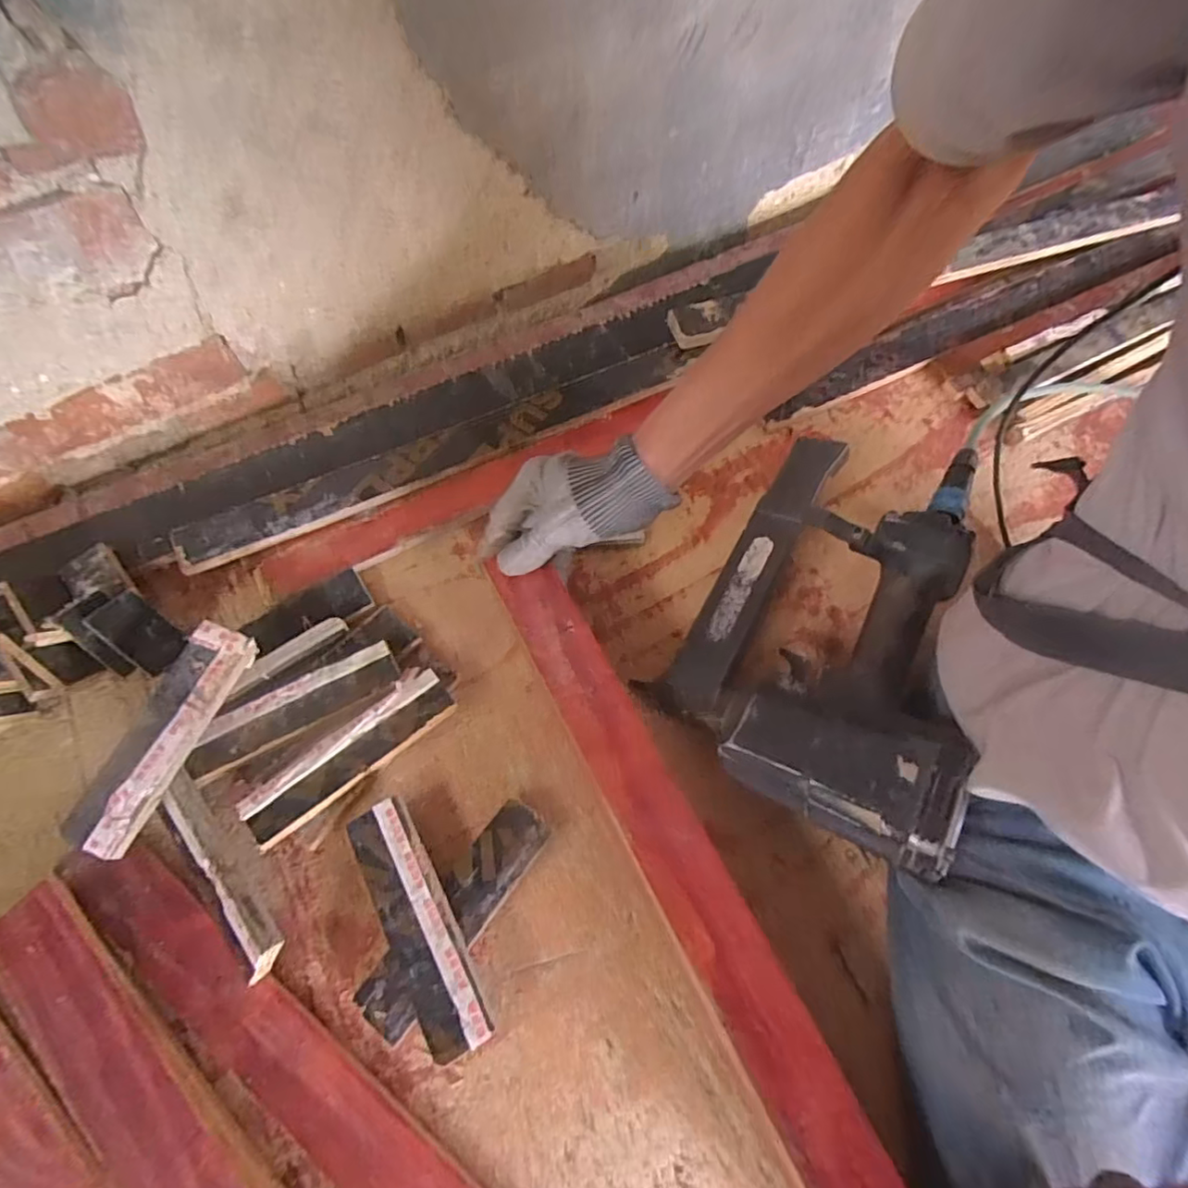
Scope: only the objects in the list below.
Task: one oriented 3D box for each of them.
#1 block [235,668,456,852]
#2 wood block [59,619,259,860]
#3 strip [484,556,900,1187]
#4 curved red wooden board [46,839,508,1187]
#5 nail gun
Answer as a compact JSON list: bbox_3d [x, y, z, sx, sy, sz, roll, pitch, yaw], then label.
[{"bbox_3d":[-0.180,0.121,0.458,0.159,0.025,0.043,-38,72,-18],"label":"block"},{"bbox_3d":[-0.307,0.098,0.433,0.044,0.018,0.163,21,66,11],"label":"wood block"},{"bbox_3d":[0.049,0.166,0.396,0.047,0.011,0.449,-25,68,-13],"label":"strip"},{"bbox_3d":[-0.158,0.321,0.378,0.487,0.017,0.056,35,69,12],"label":"curved red wooden board"},{"bbox_3d":[0.192,0.017,0.486,0.225,0.071,0.338,12,60,34],"label":"nail gun"}]

